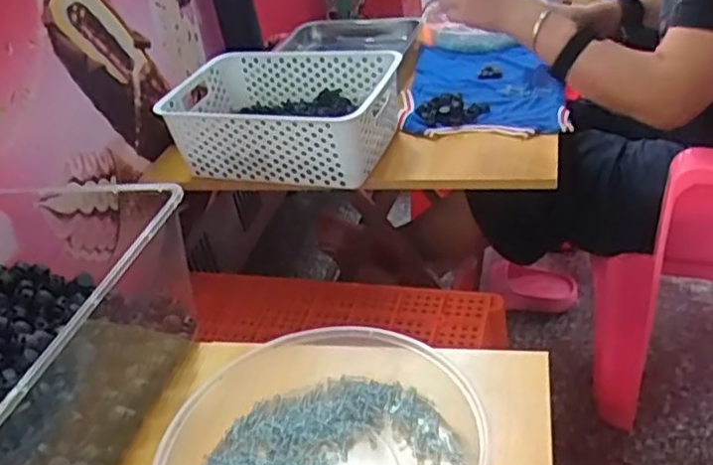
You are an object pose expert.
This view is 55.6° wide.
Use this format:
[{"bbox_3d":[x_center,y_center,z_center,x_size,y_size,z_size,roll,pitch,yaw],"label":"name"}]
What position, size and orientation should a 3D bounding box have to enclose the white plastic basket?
[{"bbox_3d":[-0.108,-0.164,0.963,0.325,0.109,0.207,7,37,24],"label":"white plastic basket"}]

